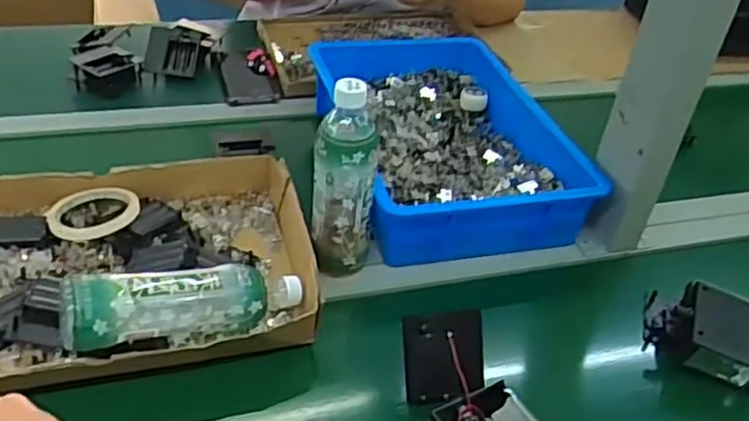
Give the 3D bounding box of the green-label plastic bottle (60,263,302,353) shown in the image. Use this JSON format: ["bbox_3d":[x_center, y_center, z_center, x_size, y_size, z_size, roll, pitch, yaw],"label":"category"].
[{"bbox_3d":[-0.170,0.082,0.647,0.218,0.059,0.060,-2,36,-35],"label":"green-label plastic bottle"}]

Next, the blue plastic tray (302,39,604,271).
[{"bbox_3d":[0.087,-0.105,0.936,0.280,0.085,0.422,-4,39,-13],"label":"blue plastic tray"}]

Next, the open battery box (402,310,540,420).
[{"bbox_3d":[0.085,0.170,0.613,0.088,0.060,0.166,-12,42,-22],"label":"open battery box"}]

